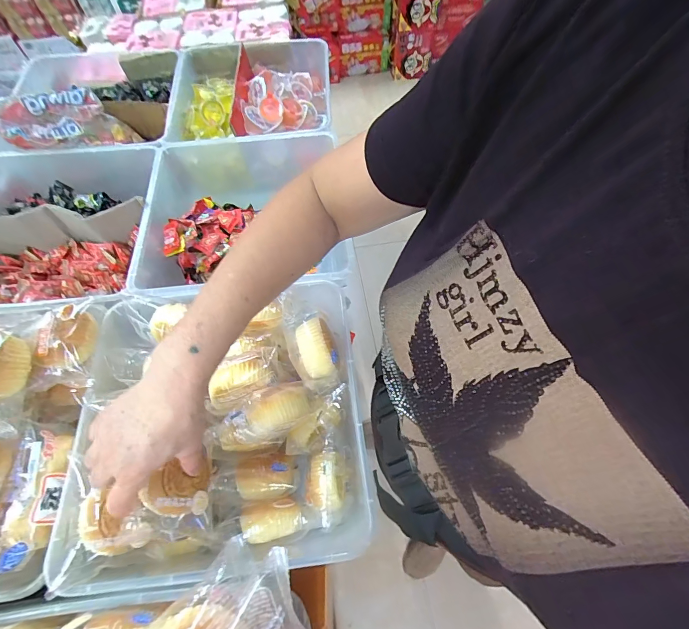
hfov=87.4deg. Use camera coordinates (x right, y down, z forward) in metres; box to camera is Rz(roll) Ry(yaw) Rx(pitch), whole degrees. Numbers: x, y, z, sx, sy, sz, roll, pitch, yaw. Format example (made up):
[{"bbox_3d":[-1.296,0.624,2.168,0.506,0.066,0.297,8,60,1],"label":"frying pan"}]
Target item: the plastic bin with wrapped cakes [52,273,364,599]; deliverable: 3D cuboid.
[{"bbox_3d":[-0.136,0.117,0.417,0.288,0.107,0.298,-6,61,-2],"label":"plastic bin with wrapped cakes"}]

